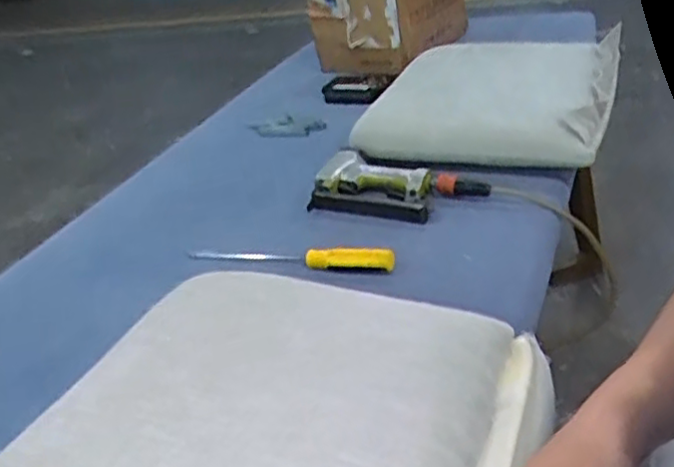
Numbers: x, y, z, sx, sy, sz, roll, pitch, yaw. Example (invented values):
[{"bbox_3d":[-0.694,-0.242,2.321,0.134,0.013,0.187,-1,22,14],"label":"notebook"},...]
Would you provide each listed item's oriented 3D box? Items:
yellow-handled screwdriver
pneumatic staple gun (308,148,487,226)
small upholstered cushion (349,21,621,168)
[{"bbox_3d":[-0.064,0.029,0.885,0.280,0.028,0.028,2,30,26],"label":"yellow-handled screwdriver"},{"bbox_3d":[0.091,-0.071,0.990,0.262,0.043,0.131,6,34,27],"label":"pneumatic staple gun"},{"bbox_3d":[0.261,-0.229,1.137,0.406,0.066,0.346,3,47,13],"label":"small upholstered cushion"}]

